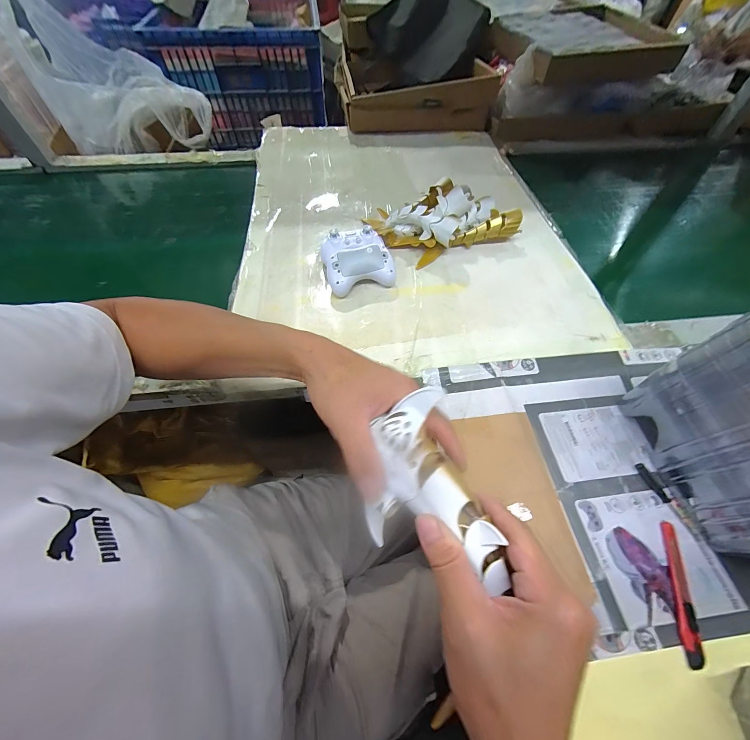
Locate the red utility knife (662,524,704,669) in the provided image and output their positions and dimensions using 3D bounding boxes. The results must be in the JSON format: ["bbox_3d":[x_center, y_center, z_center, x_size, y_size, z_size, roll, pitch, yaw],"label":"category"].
[{"bbox_3d":[0.311,0.222,0.320,0.019,0.004,0.123,14,59,8],"label":"red utility knife"}]

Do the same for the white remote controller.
[{"bbox_3d":[-0.033,-0.190,0.540,0.111,0.053,0.118,-14,59,-8],"label":"white remote controller"}]

